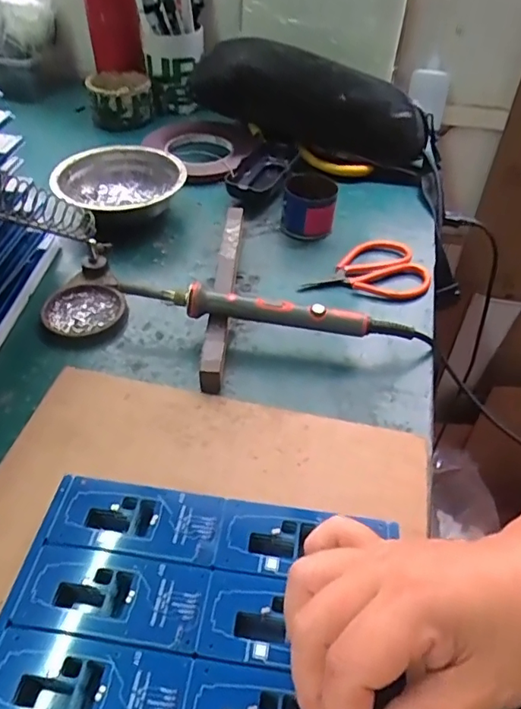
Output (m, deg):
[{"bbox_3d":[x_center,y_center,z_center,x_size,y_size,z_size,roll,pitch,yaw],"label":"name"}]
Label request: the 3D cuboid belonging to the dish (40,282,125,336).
[{"bbox_3d":[-0.145,-0.037,0.432,0.063,0.006,0.057,-29,55,-28],"label":"dish"}]

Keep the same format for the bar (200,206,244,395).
[{"bbox_3d":[-0.031,-0.058,0.449,0.017,0.023,0.219,4,46,0],"label":"bar"}]

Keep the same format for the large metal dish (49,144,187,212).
[{"bbox_3d":[-0.142,-0.167,0.534,0.127,0.041,0.114,-10,48,-13],"label":"large metal dish"}]

